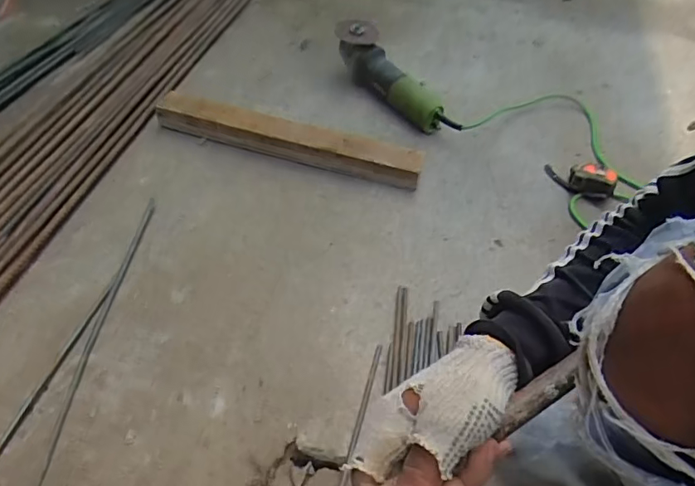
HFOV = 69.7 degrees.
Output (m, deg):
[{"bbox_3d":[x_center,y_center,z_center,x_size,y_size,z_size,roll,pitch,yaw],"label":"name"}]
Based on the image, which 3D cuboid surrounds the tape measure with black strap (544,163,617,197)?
[{"bbox_3d":[0.385,-0.105,0.822,0.110,0.030,0.054,10,53,4],"label":"tape measure with black strap"}]

